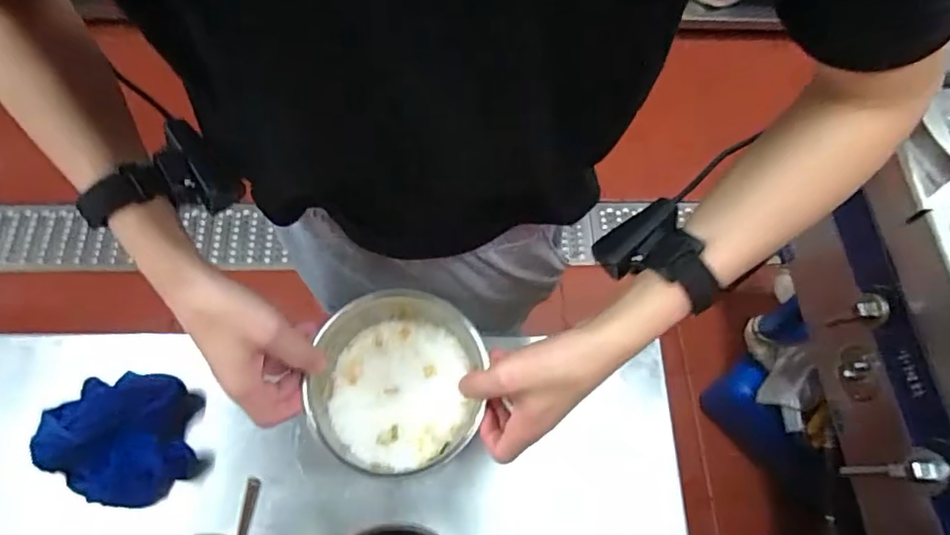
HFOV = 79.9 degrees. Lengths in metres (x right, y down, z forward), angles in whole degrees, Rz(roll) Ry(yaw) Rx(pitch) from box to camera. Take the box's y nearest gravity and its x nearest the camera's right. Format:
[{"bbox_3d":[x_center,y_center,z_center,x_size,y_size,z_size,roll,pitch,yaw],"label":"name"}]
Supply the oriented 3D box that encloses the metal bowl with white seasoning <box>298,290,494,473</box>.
[{"bbox_3d":[-0.068,0.103,0.507,0.145,0.077,0.147,1,67,-3],"label":"metal bowl with white seasoning"}]

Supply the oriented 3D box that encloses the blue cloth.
[{"bbox_3d":[-0.352,0.165,0.558,0.142,0.041,0.121,8,67,1],"label":"blue cloth"}]

